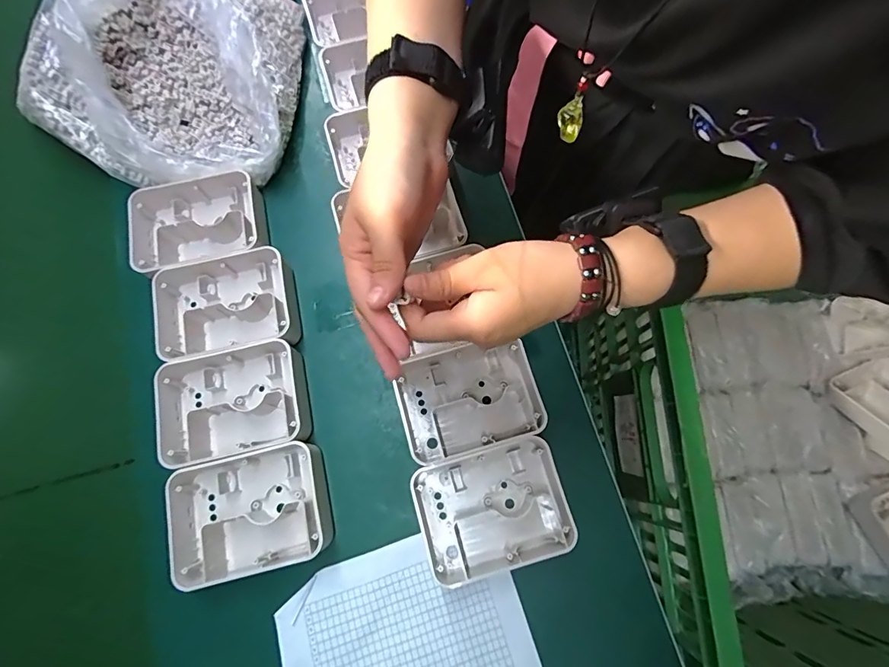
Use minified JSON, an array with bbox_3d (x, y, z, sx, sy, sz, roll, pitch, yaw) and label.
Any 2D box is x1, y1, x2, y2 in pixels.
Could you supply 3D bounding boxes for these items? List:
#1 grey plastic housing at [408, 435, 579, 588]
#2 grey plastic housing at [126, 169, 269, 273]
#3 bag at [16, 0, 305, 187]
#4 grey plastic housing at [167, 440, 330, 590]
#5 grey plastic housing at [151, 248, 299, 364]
[{"bbox_3d":[0.042,0.159,0.399,0.132,0.037,0.101,-18,75,-3],"label":"grey plastic housing"},{"bbox_3d":[-0.265,-0.116,0.473,0.139,0.040,0.094,-11,75,-1],"label":"grey plastic housing"},{"bbox_3d":[-0.334,-0.397,0.520,0.295,0.112,0.476,-5,75,0],"label":"bag"},{"bbox_3d":[-0.176,0.162,0.398,0.134,0.040,0.100,-14,75,-2],"label":"grey plastic housing"},{"bbox_3d":[-0.225,-0.025,0.448,0.140,0.041,0.101,-12,75,-2],"label":"grey plastic housing"}]

